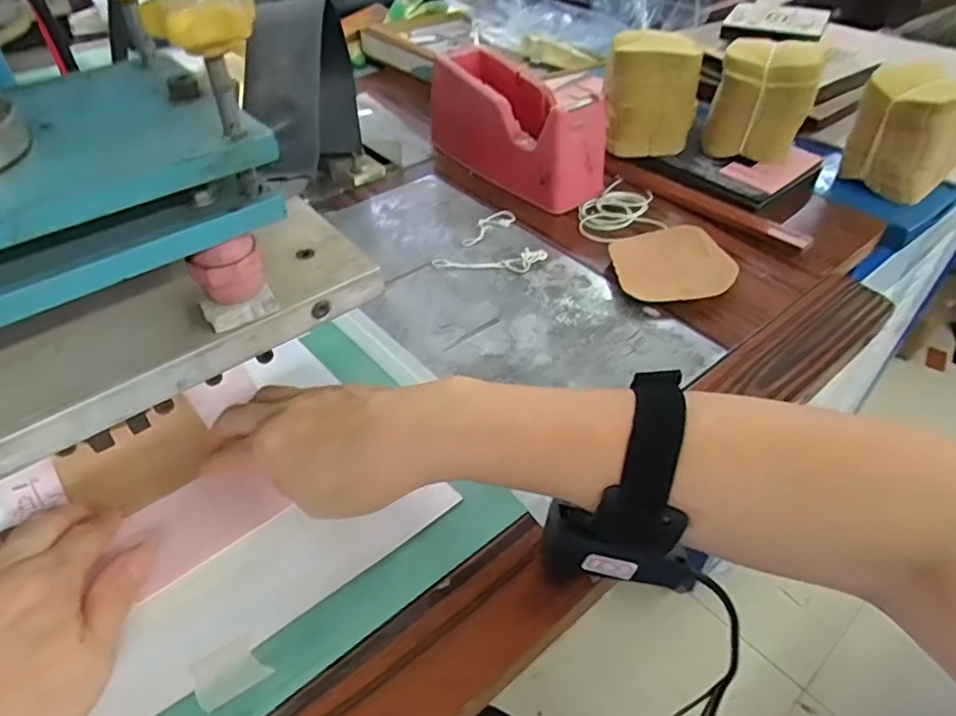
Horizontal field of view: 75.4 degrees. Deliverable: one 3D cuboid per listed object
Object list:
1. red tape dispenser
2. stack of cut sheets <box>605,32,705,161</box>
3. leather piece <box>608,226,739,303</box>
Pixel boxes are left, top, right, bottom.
[{"bbox_3d":[0.034,-0.230,0.607,0.071,0.083,0.201,-31,52,-28],"label":"red tape dispenser"},{"bbox_3d":[0.168,-0.259,0.602,0.089,0.095,0.062,8,45,8],"label":"stack of cut sheets"},{"bbox_3d":[0.162,-0.075,0.500,0.103,0.012,0.075,-15,57,-13],"label":"leather piece"}]

